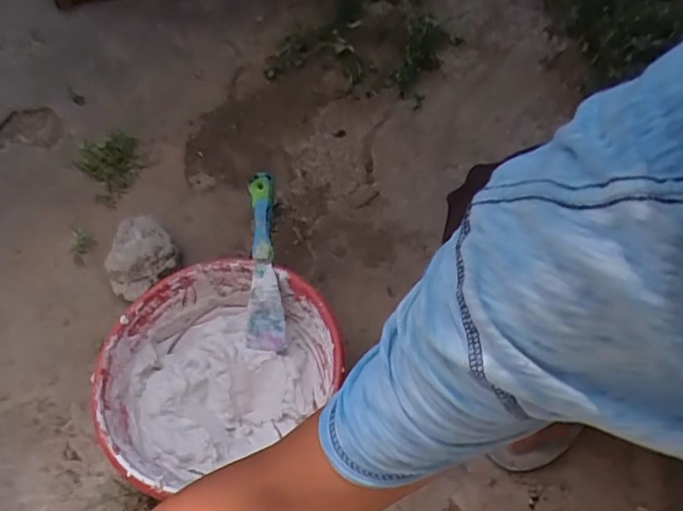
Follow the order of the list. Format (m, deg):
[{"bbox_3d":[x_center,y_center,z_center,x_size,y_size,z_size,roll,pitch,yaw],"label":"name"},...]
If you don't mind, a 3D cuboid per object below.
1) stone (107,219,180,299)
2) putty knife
[{"bbox_3d":[-0.267,0.002,0.753,0.095,0.062,0.080,-35,61,-18],"label":"stone"},{"bbox_3d":[-0.090,0.009,0.655,0.044,0.021,0.200,-2,94,3],"label":"putty knife"}]

